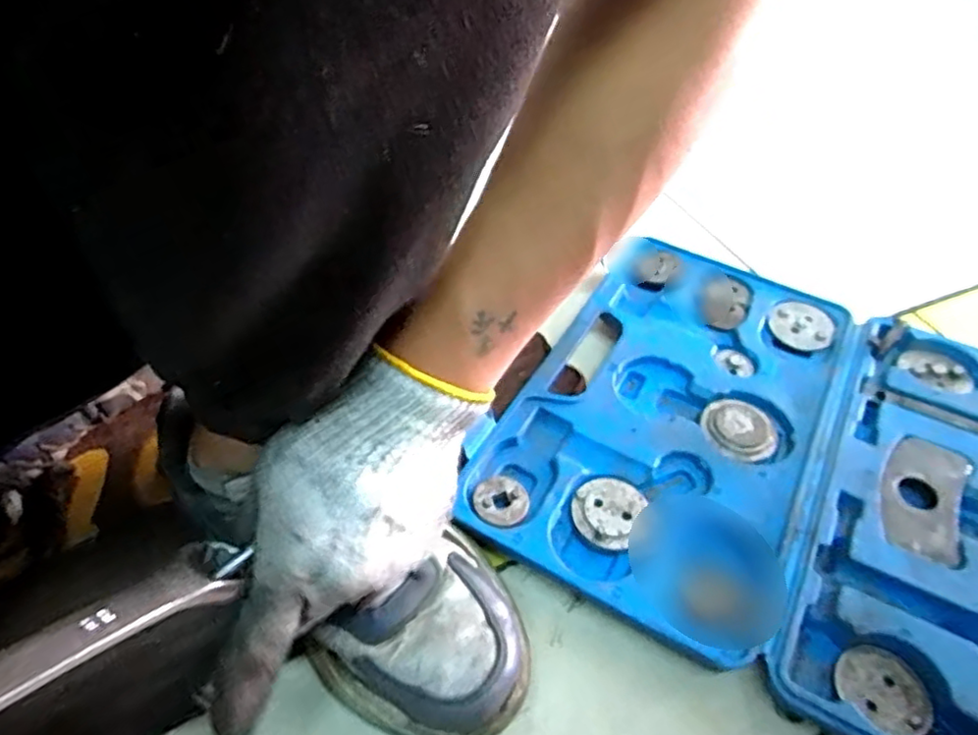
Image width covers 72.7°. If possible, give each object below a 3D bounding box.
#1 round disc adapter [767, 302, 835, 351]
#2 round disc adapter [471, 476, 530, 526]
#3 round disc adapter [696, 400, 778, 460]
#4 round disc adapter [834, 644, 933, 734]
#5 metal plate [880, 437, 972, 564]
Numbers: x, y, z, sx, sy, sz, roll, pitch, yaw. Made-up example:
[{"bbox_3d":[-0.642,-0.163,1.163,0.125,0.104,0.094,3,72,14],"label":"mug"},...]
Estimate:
[{"bbox_3d":[0.261,-0.035,0.555,0.052,0.005,0.046,39,72,24],"label":"round disc adapter"},{"bbox_3d":[0.007,0.086,0.425,0.034,0.011,0.036,1,47,-1],"label":"round disc adapter"},{"bbox_3d":[0.177,0.042,0.471,0.052,0.007,0.046,16,48,13],"label":"round disc adapter"},{"bbox_3d":[0.212,0.174,0.358,0.037,0.009,0.046,-32,55,-28],"label":"round disc adapter"},{"bbox_3d":[0.283,0.081,0.433,0.047,0.006,0.099,25,51,20],"label":"metal plate"}]

